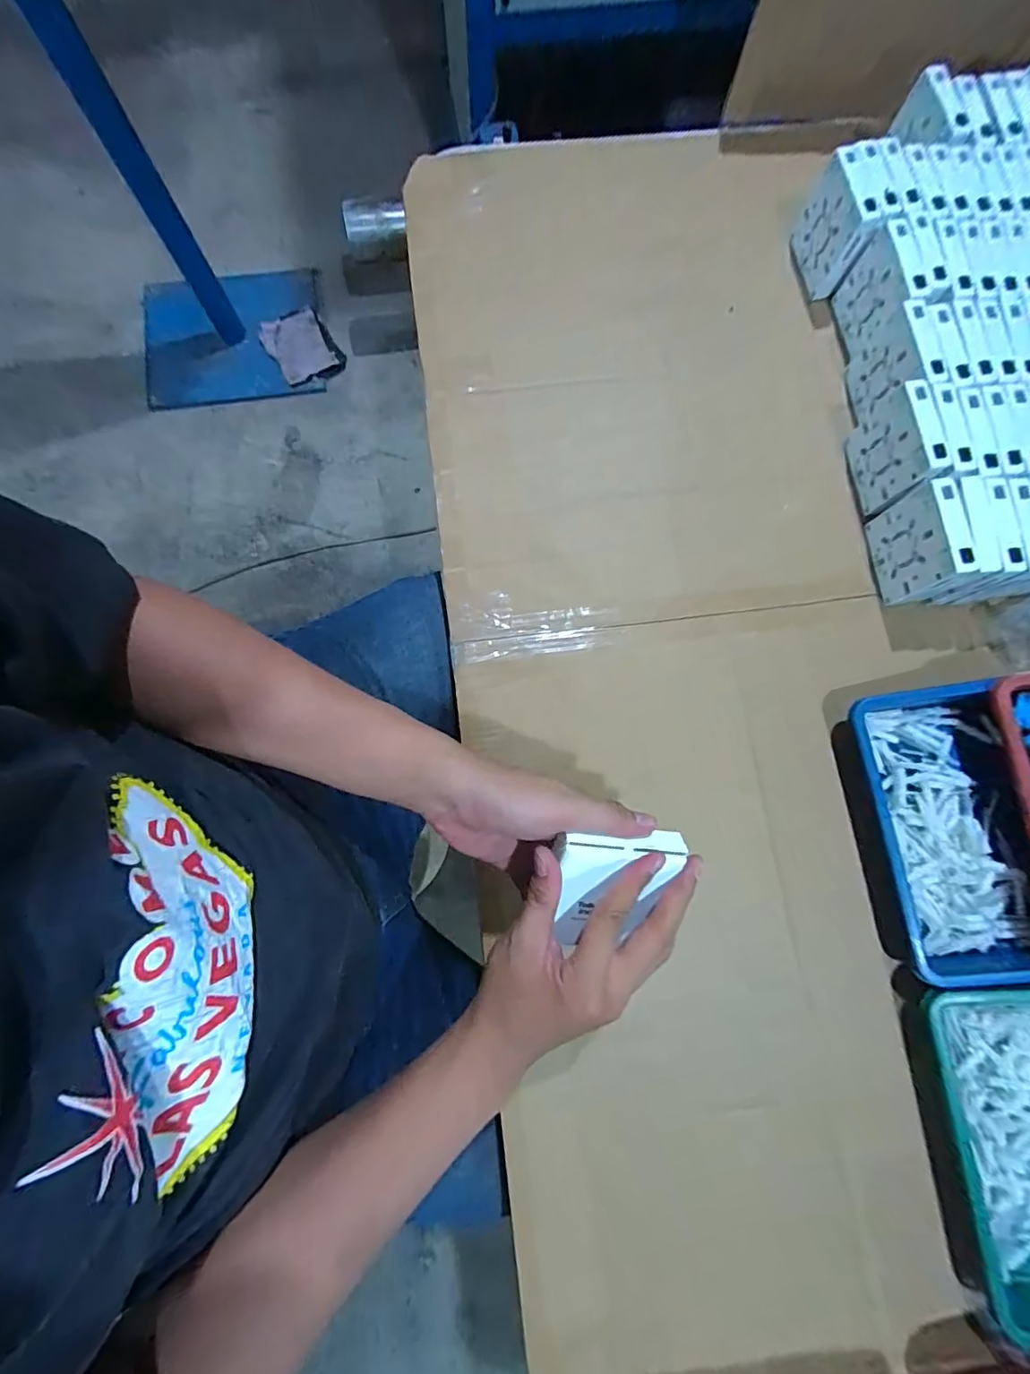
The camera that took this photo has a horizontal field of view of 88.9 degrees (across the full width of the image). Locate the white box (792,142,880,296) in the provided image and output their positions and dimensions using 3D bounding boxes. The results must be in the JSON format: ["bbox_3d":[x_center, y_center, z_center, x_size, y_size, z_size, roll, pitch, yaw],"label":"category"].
[{"bbox_3d":[0.337,-0.487,0.558,0.026,0.089,0.094,-8,80,-3],"label":"white box"}]

